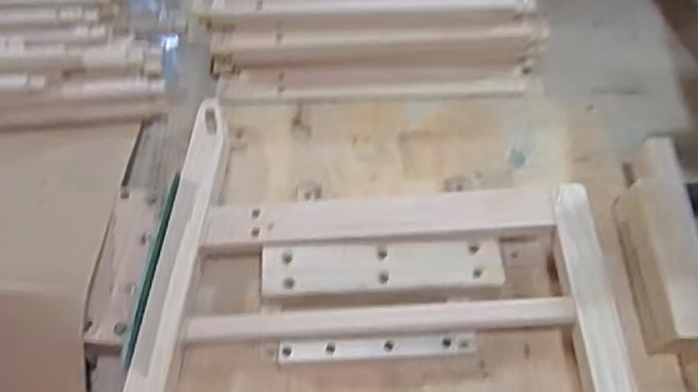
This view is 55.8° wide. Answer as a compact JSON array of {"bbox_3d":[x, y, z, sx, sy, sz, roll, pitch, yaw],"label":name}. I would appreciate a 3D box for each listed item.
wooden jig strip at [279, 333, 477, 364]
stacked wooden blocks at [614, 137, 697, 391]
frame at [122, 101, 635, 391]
[{"bbox_3d":[0.033,0.161,0.685,0.204,0.033,0.023,-4,63,-4],"label":"wooden jig strip"},{"bbox_3d":[0.348,0.070,0.720,0.066,0.074,0.288,-2,59,-3],"label":"stacked wooden blocks"},{"bbox_3d":[0.027,0.163,0.647,0.475,0.065,0.552,4,62,0],"label":"frame"}]

